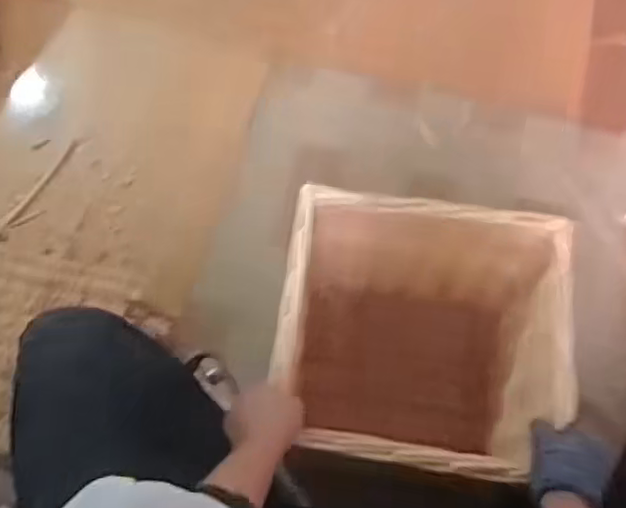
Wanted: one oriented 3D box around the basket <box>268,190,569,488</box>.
[{"bbox_3d":[0.118,0.121,0.793,0.308,0.293,0.307,9,67,2],"label":"basket"}]

